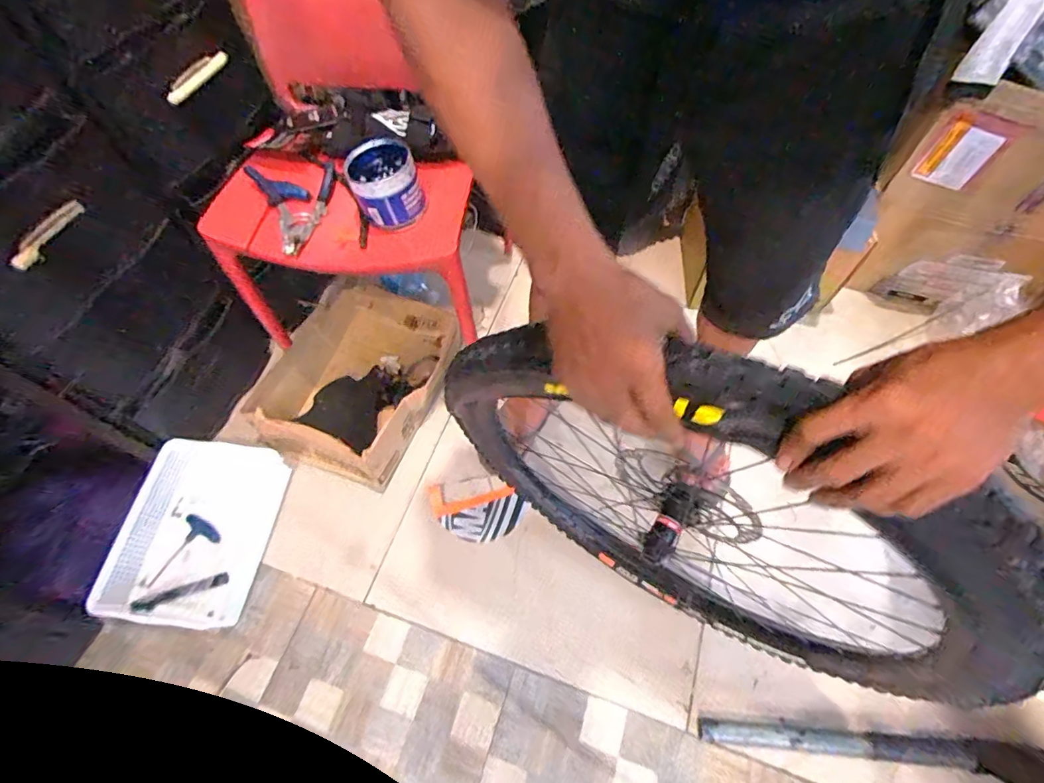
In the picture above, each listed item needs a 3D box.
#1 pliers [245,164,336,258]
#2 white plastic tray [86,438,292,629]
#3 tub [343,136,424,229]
[{"bbox_3d":[-0.352,-0.312,0.797,0.124,0.030,0.193,-27,64,-12],"label":"pliers"},{"bbox_3d":[-0.623,0.266,0.953,0.259,0.094,0.342,5,62,5],"label":"white plastic tray"},{"bbox_3d":[-0.211,-0.319,0.756,0.100,0.078,0.107,-21,63,-9],"label":"tub"}]

